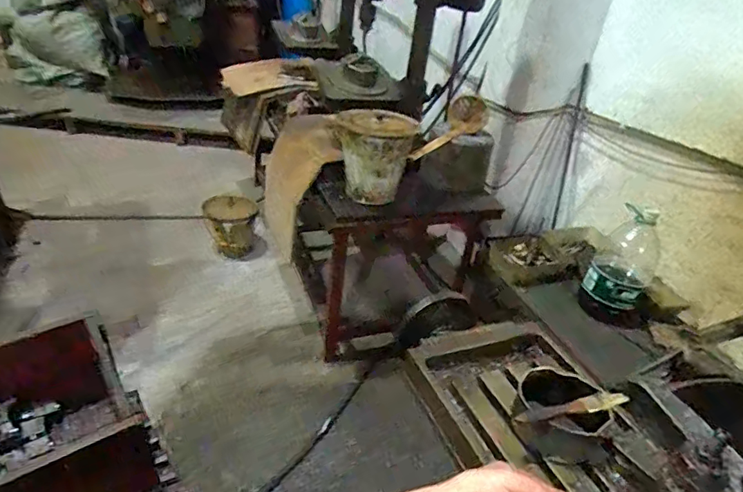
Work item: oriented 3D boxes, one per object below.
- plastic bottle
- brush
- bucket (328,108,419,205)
[{"bbox_3d":[0.788,0.062,1.538,0.173,0.365,0.188,29,38,30],"label":"plastic bottle"},{"bbox_3d":[0.241,0.195,0.587,0.144,0.017,0.021,-4,34,-18],"label":"brush"},{"bbox_3d":[0.002,-0.291,1.560,0.228,0.261,0.221,5,32,-3],"label":"bucket"}]

